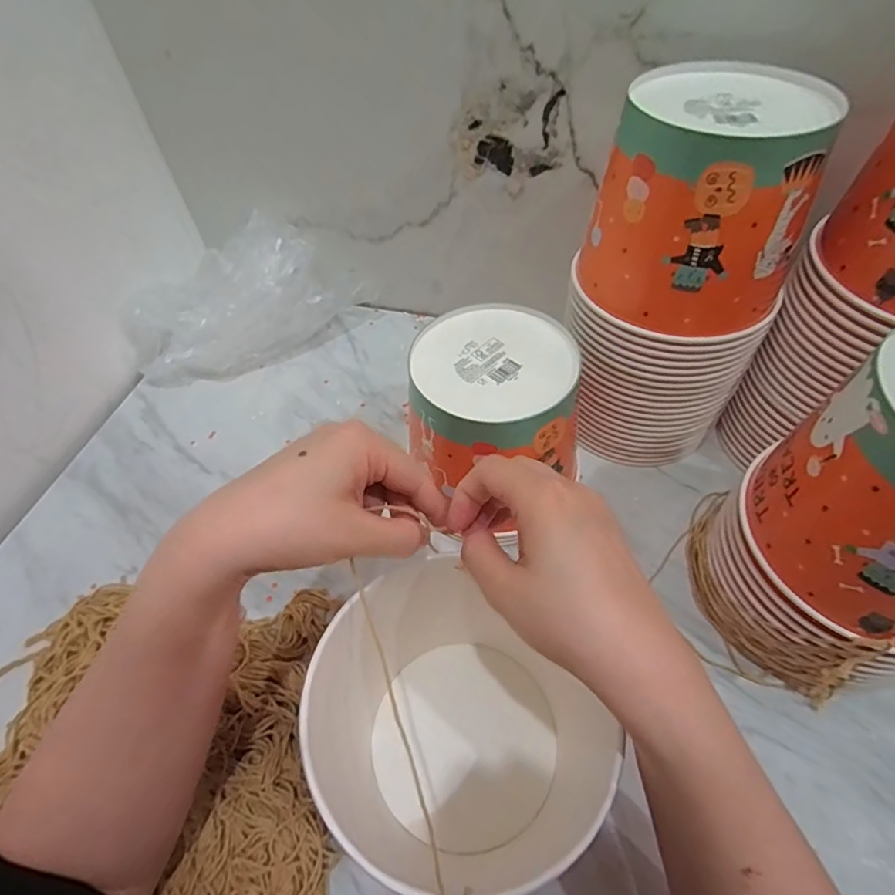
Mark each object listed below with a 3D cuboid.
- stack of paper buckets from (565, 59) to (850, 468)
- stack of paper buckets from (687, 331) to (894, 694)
[{"bbox_3d":[0.181,-0.129,0.435,0.142,0.264,0.137,-4,53,1],"label":"stack of paper buckets"},{"bbox_3d":[0.275,0.056,0.338,0.136,0.225,0.134,-24,56,-14],"label":"stack of paper buckets"}]

